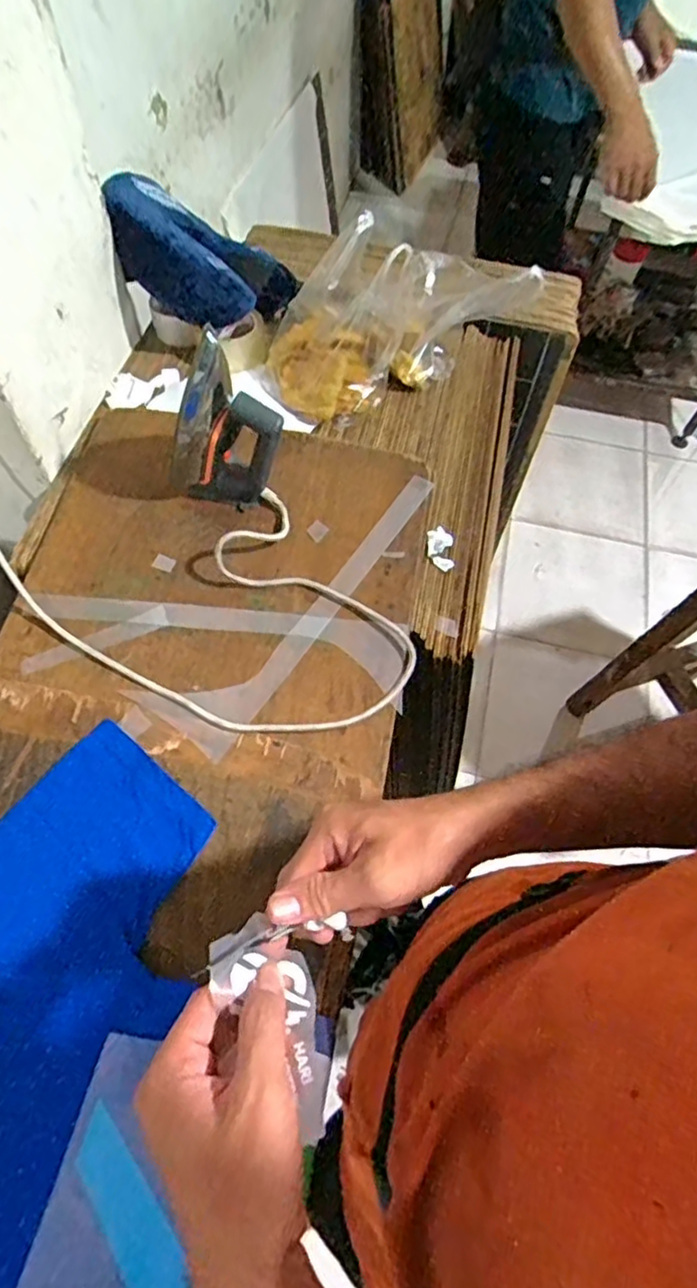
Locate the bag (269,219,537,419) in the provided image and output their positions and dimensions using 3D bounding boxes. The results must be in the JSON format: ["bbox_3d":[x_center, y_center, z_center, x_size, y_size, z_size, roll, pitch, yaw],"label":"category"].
[{"bbox_3d":[0.053,-0.465,0.863,0.345,0.179,0.174,-20,63,-12],"label":"bag"}]

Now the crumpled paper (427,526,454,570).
[{"bbox_3d":[0.116,-0.120,0.788,0.031,0.009,0.061,0,61,-2],"label":"crumpled paper"}]

